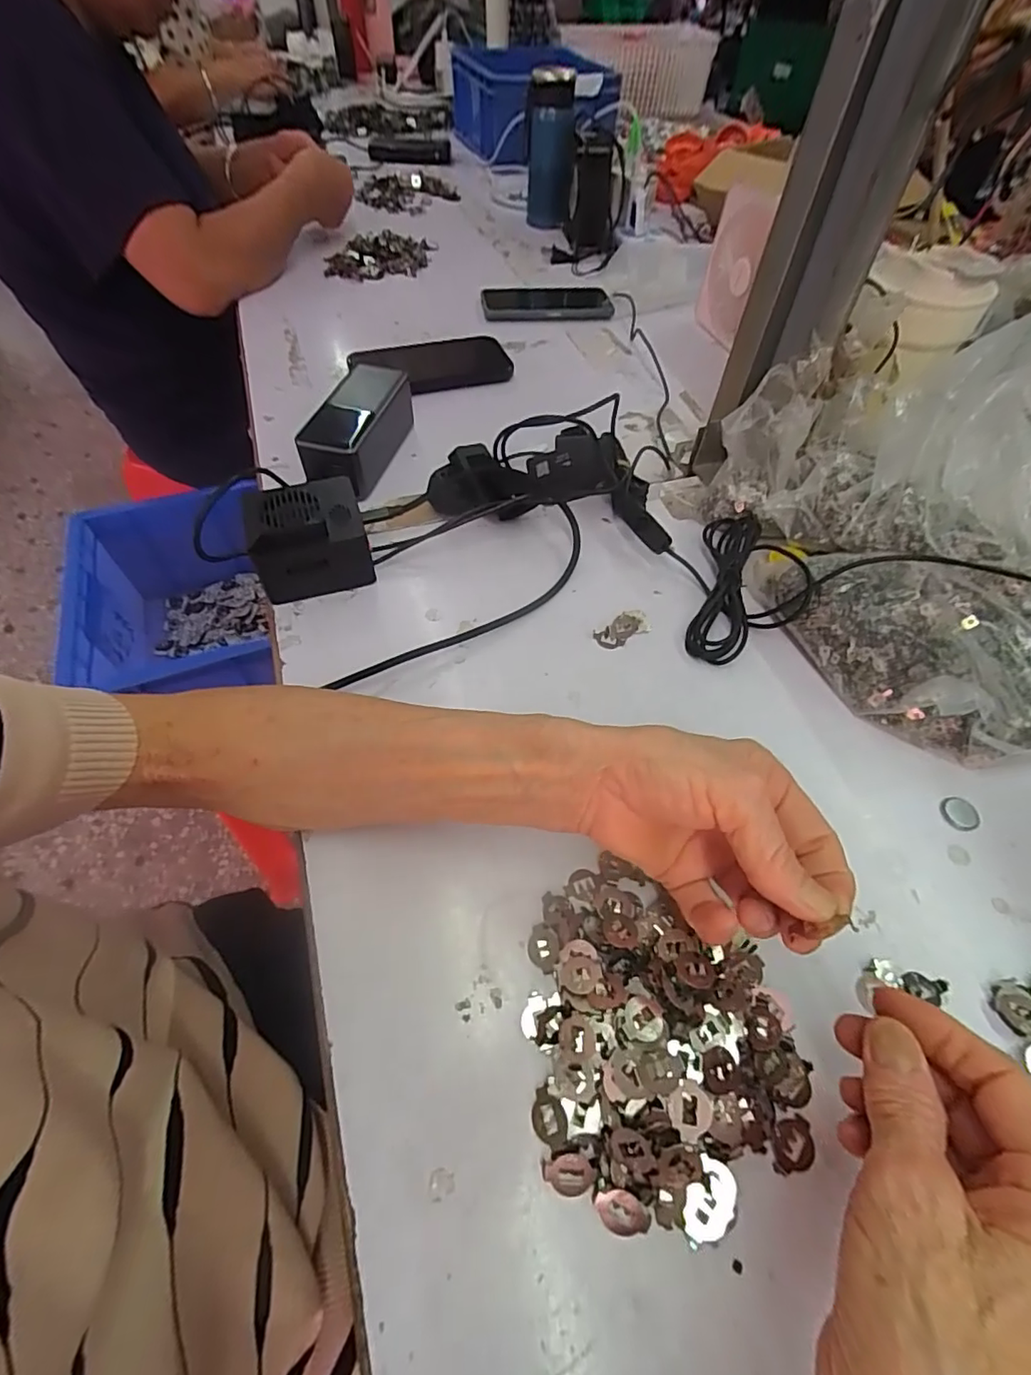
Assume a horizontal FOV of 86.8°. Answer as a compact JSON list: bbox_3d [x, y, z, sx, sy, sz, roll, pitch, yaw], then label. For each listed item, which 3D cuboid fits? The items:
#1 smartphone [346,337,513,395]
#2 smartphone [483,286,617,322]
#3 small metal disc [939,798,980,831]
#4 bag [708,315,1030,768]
[{"bbox_3d":[-0.090,-0.346,0.584,0.160,0.013,0.085,-14,57,-12],"label":"smartphone"},{"bbox_3d":[0.038,-0.485,0.690,0.156,0.013,0.082,-9,56,-9],"label":"smartphone"},{"bbox_3d":[0.253,0.071,0.310,0.021,0.004,0.020,1,55,-2],"label":"small metal disc"},{"bbox_3d":[0.297,-0.111,0.351,0.234,0.149,0.275,-4,55,-6],"label":"bag"}]

